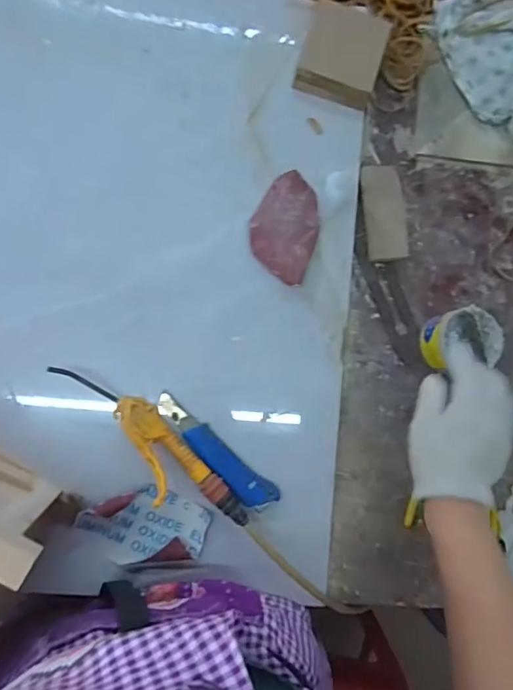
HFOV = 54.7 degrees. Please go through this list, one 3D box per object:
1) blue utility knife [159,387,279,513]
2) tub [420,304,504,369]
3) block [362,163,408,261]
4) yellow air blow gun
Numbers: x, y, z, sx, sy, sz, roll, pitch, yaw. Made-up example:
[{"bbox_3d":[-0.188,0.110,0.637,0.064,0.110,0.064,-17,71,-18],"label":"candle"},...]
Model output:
[{"bbox_3d":[-0.049,0.124,0.566,0.172,0.014,0.036,42,82,-2],"label":"blue utility knife"},{"bbox_3d":[0.246,-0.009,0.605,0.082,0.055,0.068,-5,86,-8],"label":"tub"},{"bbox_3d":[0.159,-0.165,0.623,0.047,0.024,0.115,-8,87,-8],"label":"block"},{"bbox_3d":[-0.111,0.110,0.532,0.057,0.063,0.259,-43,92,-8],"label":"yellow air blow gun"}]

